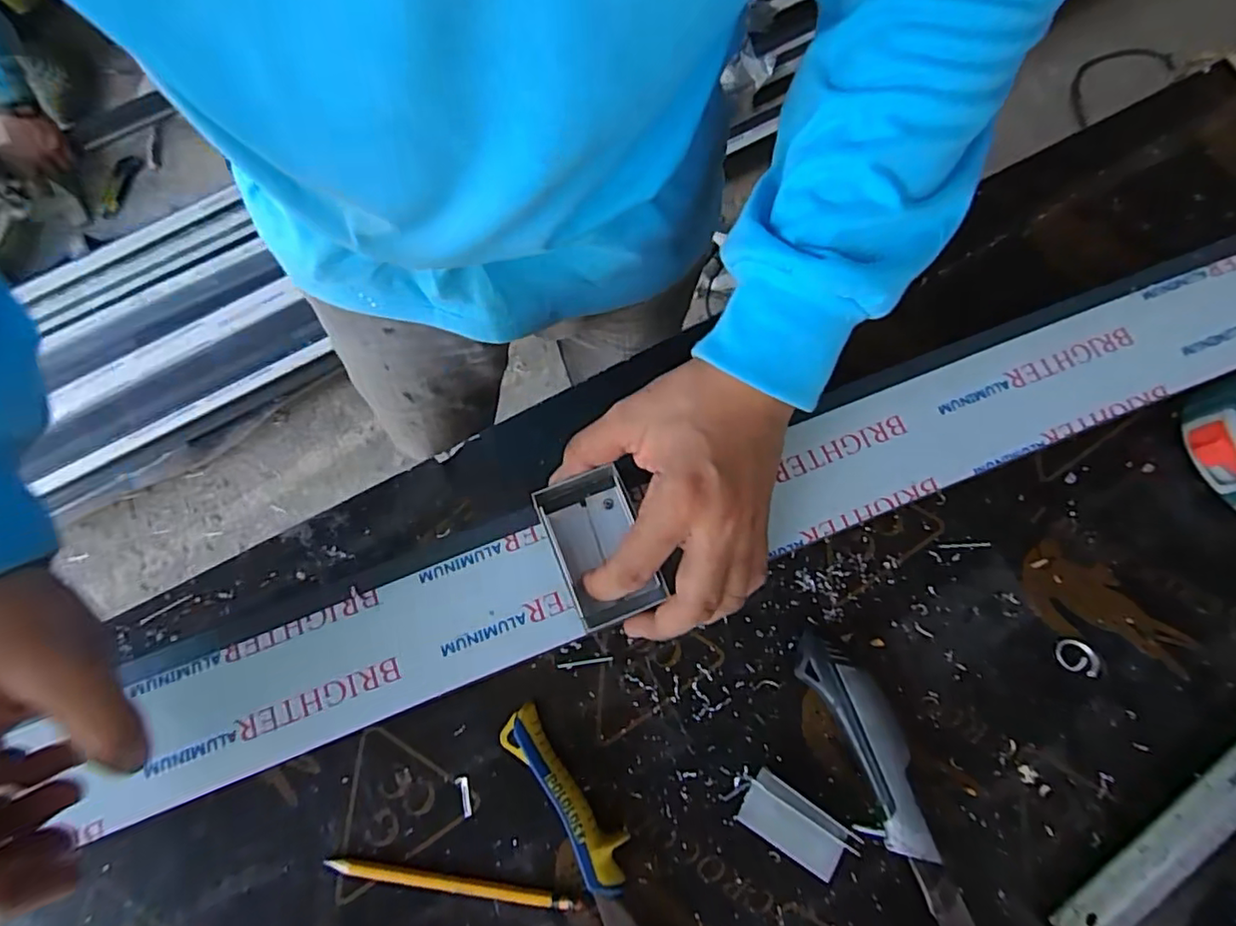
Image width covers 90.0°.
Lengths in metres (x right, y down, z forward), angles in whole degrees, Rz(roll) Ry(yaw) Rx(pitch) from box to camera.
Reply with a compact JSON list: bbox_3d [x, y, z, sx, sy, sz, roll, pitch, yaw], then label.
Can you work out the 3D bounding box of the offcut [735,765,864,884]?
[{"bbox_3d":[0.101,0.207,0.354,0.061,0.008,0.032,33,78,10],"label":"offcut"}]

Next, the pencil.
[{"bbox_3d":[-0.093,0.237,0.347,0.141,0.008,0.009,8,75,3],"label":"pencil"}]

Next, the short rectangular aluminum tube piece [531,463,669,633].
[{"bbox_3d":[-0.010,0.043,0.322,0.046,0.025,0.077,-21,75,-5],"label":"short rectangular aluminum tube piece"}]

